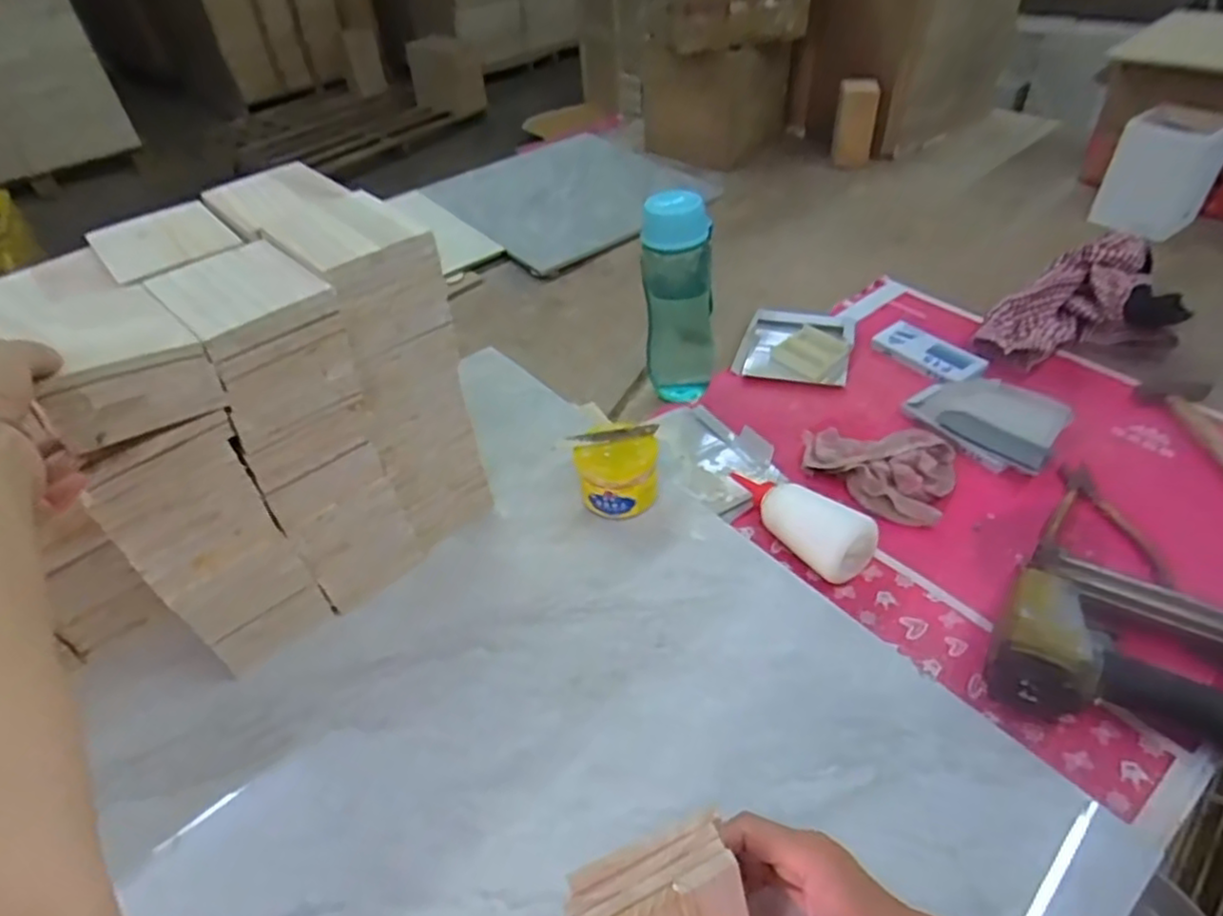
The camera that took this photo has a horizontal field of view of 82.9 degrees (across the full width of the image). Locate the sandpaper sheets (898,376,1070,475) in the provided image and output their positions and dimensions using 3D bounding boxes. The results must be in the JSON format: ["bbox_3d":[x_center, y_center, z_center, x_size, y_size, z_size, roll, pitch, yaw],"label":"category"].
[{"bbox_3d":[0.408,-0.045,0.752,0.124,0.024,0.142,-34,51,-28],"label":"sandpaper sheets"}]

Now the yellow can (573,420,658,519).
[{"bbox_3d":[0.005,0.012,0.671,0.073,0.067,0.071,-8,43,-4],"label":"yellow can"}]

